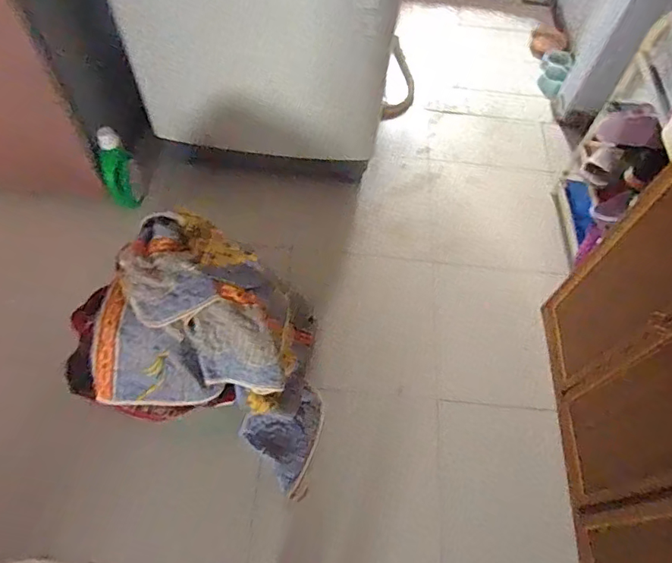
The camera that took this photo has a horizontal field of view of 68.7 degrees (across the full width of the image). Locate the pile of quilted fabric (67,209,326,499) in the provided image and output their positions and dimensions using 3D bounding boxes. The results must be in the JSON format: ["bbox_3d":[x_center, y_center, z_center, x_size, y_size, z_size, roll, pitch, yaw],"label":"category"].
[{"bbox_3d":[-0.330,0.180,1.272,0.641,0.484,0.436,16,60,6],"label":"pile of quilted fabric"}]

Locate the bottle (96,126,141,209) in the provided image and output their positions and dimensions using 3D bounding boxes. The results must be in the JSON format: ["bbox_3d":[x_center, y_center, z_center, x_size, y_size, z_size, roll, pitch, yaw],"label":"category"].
[{"bbox_3d":[-0.736,-0.360,1.675,0.109,0.341,0.067,-26,64,-17],"label":"bottle"}]

